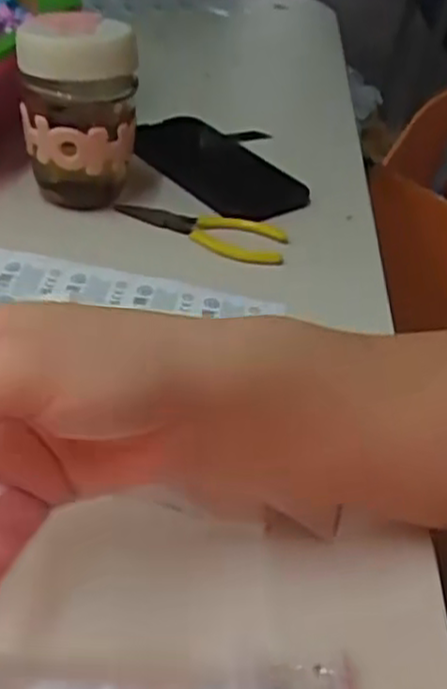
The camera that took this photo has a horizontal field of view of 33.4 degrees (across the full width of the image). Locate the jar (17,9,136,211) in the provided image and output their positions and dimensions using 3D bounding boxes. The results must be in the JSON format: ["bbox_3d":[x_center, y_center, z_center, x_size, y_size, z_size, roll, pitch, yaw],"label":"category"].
[{"bbox_3d":[-0.107,-0.167,0.554,0.081,0.140,0.075,1,37,-9],"label":"jar"}]

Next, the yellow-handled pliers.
[{"bbox_3d":[-0.014,-0.089,0.567,0.134,0.017,0.051,20,40,15],"label":"yellow-handled pliers"}]

